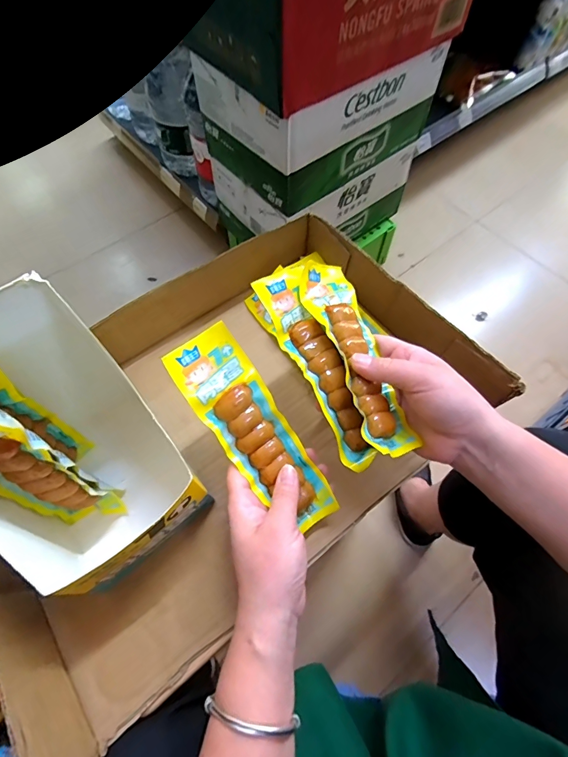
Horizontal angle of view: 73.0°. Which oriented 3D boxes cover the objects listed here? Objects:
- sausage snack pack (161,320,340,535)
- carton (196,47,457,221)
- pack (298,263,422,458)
[{"bbox_3d":[-0.021,0.042,0.306,0.056,0.014,0.174,-38,98,-17],"label":"sausage snack pack"},{"bbox_3d":[0.077,-0.509,0.714,0.387,0.167,0.246,-34,68,-16],"label":"carton"},{"bbox_3d":[0.054,-0.020,0.314,0.051,0.025,0.173,-7,67,-33],"label":"pack"}]

